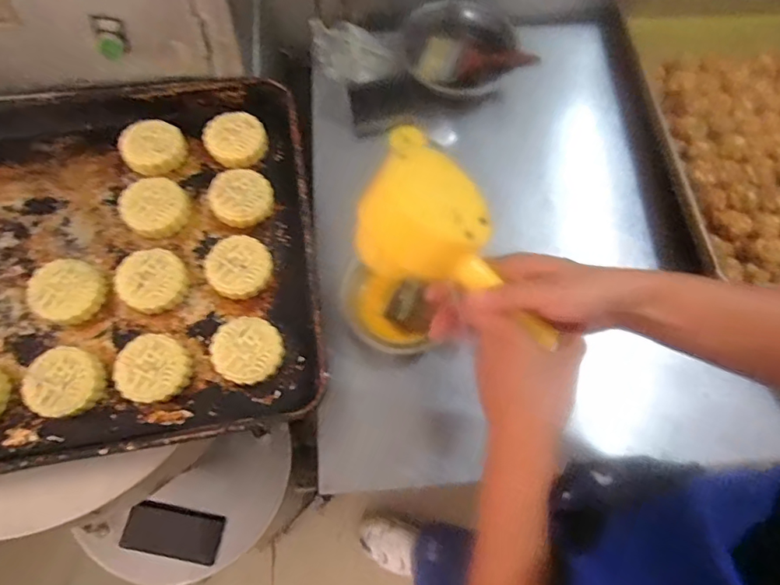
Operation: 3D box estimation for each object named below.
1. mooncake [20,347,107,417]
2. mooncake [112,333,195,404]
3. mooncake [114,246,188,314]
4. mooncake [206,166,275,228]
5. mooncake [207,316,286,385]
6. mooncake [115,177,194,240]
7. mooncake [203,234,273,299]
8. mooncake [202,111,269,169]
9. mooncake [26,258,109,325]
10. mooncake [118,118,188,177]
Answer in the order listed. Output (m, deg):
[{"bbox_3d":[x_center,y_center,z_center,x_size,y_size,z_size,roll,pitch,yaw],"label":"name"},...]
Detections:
[{"bbox_3d":[-0.323,0.091,0.491,0.070,0.030,0.063,2,69,-1],"label":"mooncake"},{"bbox_3d":[-0.238,0.077,0.498,0.066,0.026,0.066,26,71,8],"label":"mooncake"},{"bbox_3d":[-0.252,-0.012,0.525,0.068,0.031,0.064,0,69,-1],"label":"mooncake"},{"bbox_3d":[-0.171,-0.109,0.564,0.072,0.030,0.072,0,69,-1],"label":"mooncake"},{"bbox_3d":[-0.145,0.061,0.510,0.072,0.029,0.066,20,70,6],"label":"mooncake"},{"bbox_3d":[-0.265,-0.098,0.555,0.069,0.028,0.069,0,69,-1],"label":"mooncake"},{"bbox_3d":[-0.162,-0.026,0.535,0.067,0.030,0.063,0,69,-1],"label":"mooncake"},{"bbox_3d":[-0.184,-0.183,0.588,0.069,0.023,0.063,0,69,-1],"label":"mooncake"},{"bbox_3d":[-0.339,-0.003,0.517,0.066,0.030,0.067,0,69,-1],"label":"mooncake"},{"bbox_3d":[-0.279,-0.172,0.580,0.071,0.026,0.062,-32,73,-13],"label":"mooncake"}]

